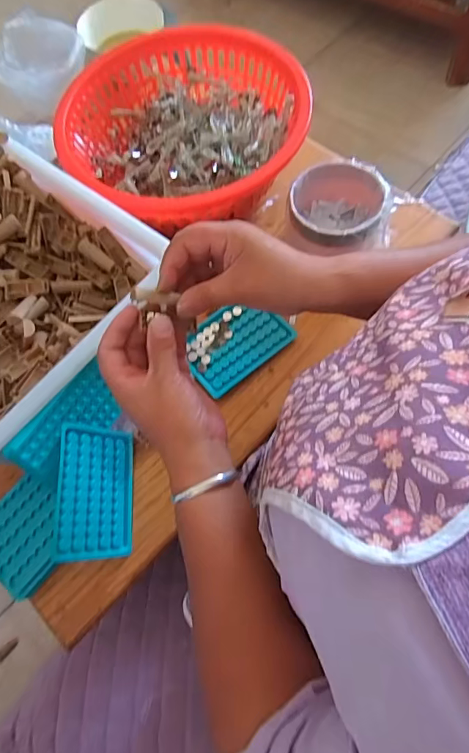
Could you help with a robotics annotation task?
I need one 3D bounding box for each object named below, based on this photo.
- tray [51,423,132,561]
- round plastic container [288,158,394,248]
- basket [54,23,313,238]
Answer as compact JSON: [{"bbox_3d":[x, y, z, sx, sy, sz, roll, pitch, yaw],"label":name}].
[{"bbox_3d":[-0.146,0.122,0.479,0.007,0.093,0.135,-16,68,34],"label":"tray"},{"bbox_3d":[0.130,-0.208,0.575,0.115,0.076,0.111,-2,67,4],"label":"round plastic container"},{"bbox_3d":[-0.071,-0.336,0.617,0.318,0.102,0.322,-39,69,-11],"label":"basket"}]

